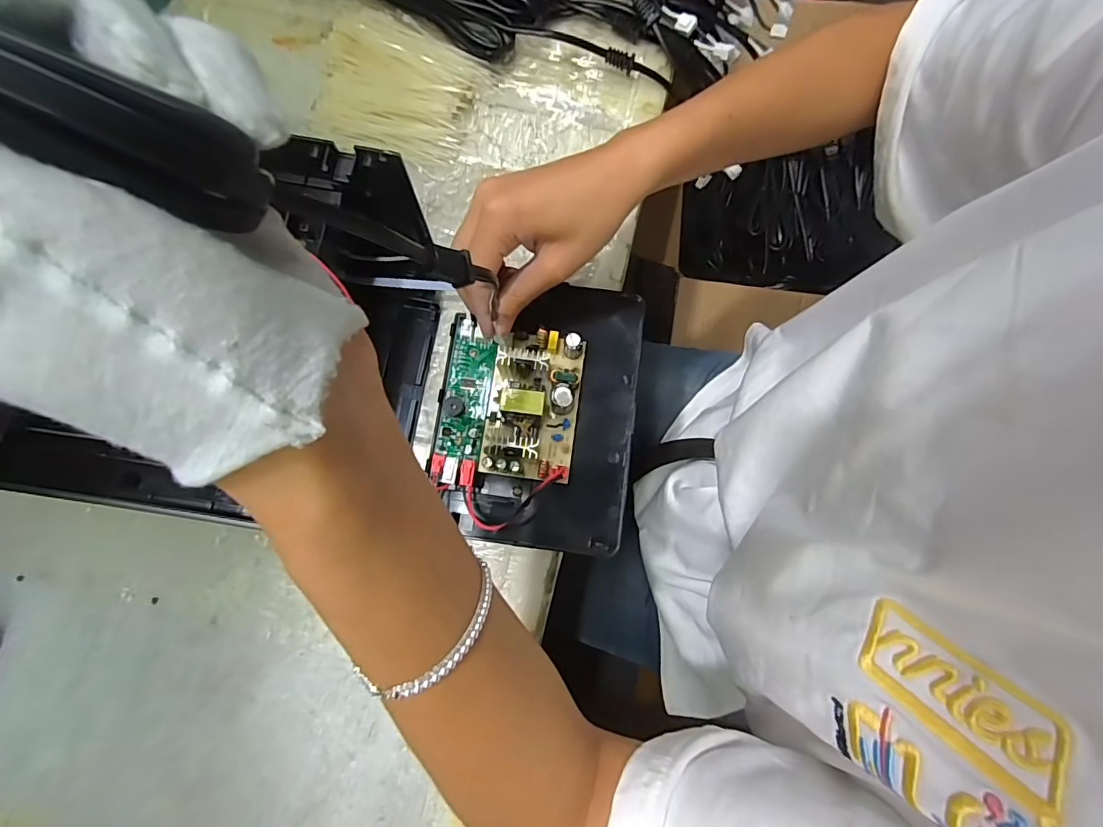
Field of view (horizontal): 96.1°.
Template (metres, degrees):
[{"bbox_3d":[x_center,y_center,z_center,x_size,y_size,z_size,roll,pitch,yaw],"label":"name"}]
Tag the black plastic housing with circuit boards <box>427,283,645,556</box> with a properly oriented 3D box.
[{"bbox_3d":[-0.009,-0.005,0.334,0.132,0.036,0.181,7,80,1],"label":"black plastic housing with circuit boards"}]

